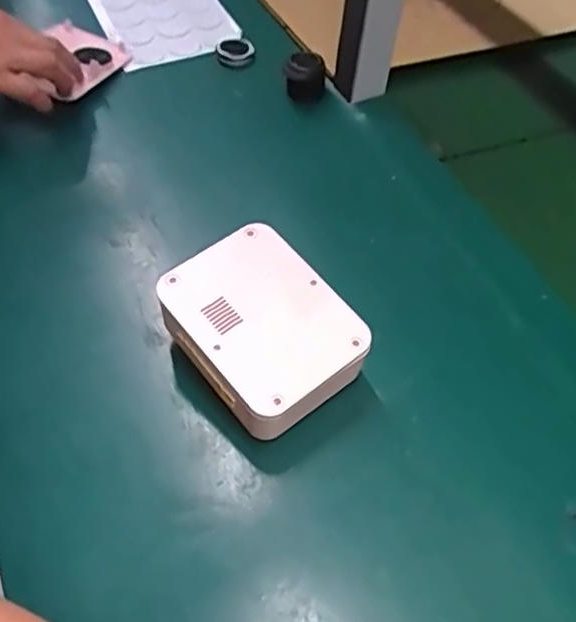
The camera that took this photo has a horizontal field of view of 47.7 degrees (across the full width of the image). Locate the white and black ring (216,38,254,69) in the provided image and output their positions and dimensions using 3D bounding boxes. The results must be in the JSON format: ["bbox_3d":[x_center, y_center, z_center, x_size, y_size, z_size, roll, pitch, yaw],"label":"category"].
[{"bbox_3d":[-0.057,-0.279,0.706,0.039,0.014,0.045,1,53,-2],"label":"white and black ring"}]

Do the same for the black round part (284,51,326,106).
[{"bbox_3d":[0.017,-0.235,0.658,0.041,0.036,0.036,3,53,0],"label":"black round part"}]

